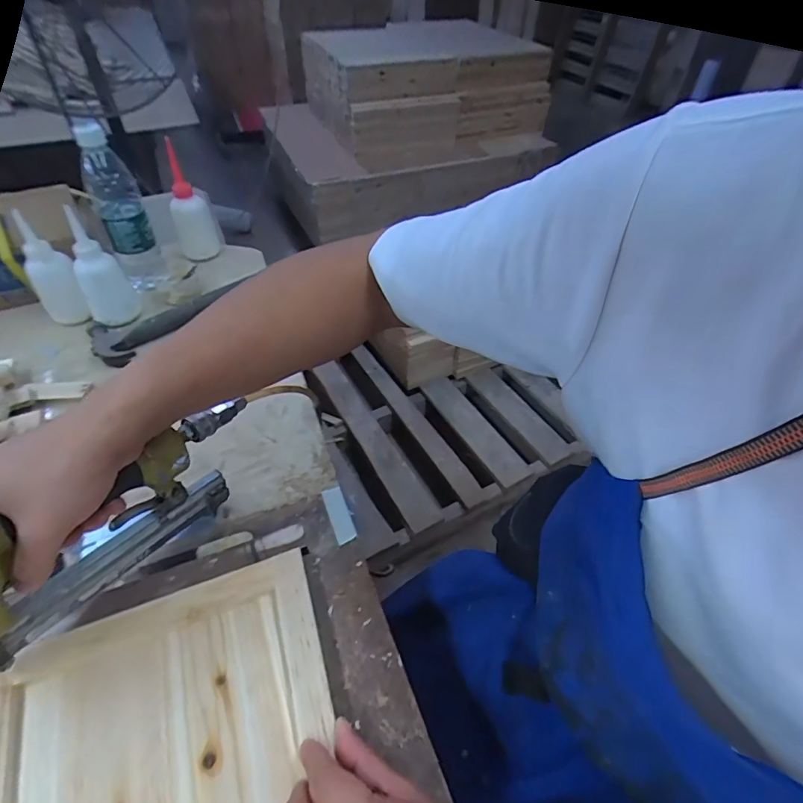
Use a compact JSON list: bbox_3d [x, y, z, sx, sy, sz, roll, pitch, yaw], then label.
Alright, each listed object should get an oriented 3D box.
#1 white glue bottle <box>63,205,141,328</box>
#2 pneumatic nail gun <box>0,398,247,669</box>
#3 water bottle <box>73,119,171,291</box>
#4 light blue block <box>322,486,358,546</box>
[{"bbox_3d":[-0.409,-0.173,0.636,0.050,0.140,0.057,20,50,13],"label":"white glue bottle"},{"bbox_3d":[-0.226,0.078,0.358,0.049,0.171,0.233,29,53,21],"label":"pneumatic nail gun"},{"bbox_3d":[-0.398,-0.265,0.668,0.063,0.220,0.074,-22,51,-21],"label":"water bottle"},{"bbox_3d":[-0.063,0.114,0.476,0.019,0.006,0.062,-15,51,-17],"label":"light blue block"}]

